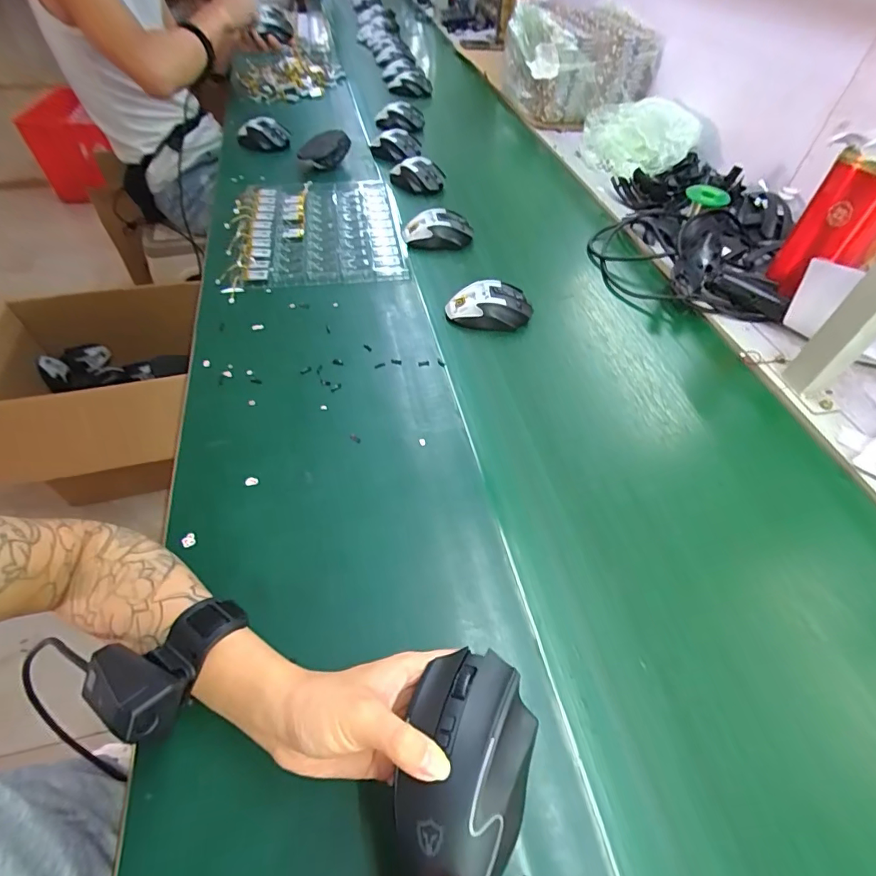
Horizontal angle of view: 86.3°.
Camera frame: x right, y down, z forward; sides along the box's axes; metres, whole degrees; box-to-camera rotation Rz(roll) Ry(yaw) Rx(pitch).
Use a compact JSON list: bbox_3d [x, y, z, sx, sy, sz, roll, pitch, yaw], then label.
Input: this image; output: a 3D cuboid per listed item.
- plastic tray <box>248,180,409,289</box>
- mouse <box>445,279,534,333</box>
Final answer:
[{"bbox_3d":[-0.183,-0.340,0.756,0.241,0.023,0.288,-7,53,-9],"label":"plastic tray"},{"bbox_3d":[0.070,-0.178,0.640,0.112,0.048,0.060,14,52,7],"label":"mouse"}]

